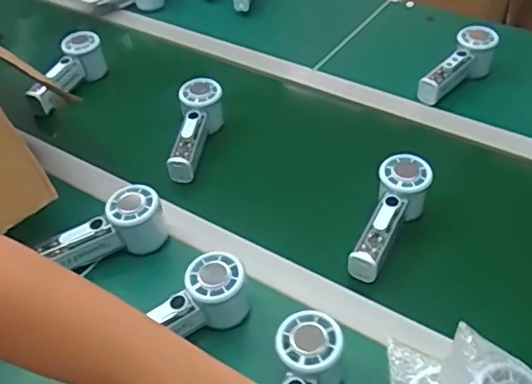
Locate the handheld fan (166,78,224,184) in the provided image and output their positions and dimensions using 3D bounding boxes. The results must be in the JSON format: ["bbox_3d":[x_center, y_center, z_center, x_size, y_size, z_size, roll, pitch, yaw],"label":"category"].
[{"bbox_3d":[-0.097,-0.081,0.767,0.049,0.058,0.154,8,59,9],"label":"handheld fan"}]

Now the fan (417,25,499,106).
[{"bbox_3d":[0.281,-0.184,0.837,0.159,0.061,0.052,-41,54,-14],"label":"fan"}]

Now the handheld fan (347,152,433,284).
[{"bbox_3d":[0.135,0.031,0.634,0.053,0.052,0.156,22,63,23],"label":"handheld fan"}]

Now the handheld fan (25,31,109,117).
[{"bbox_3d":[-0.309,-0.179,0.875,0.049,0.073,0.149,21,61,22],"label":"handheld fan"}]

